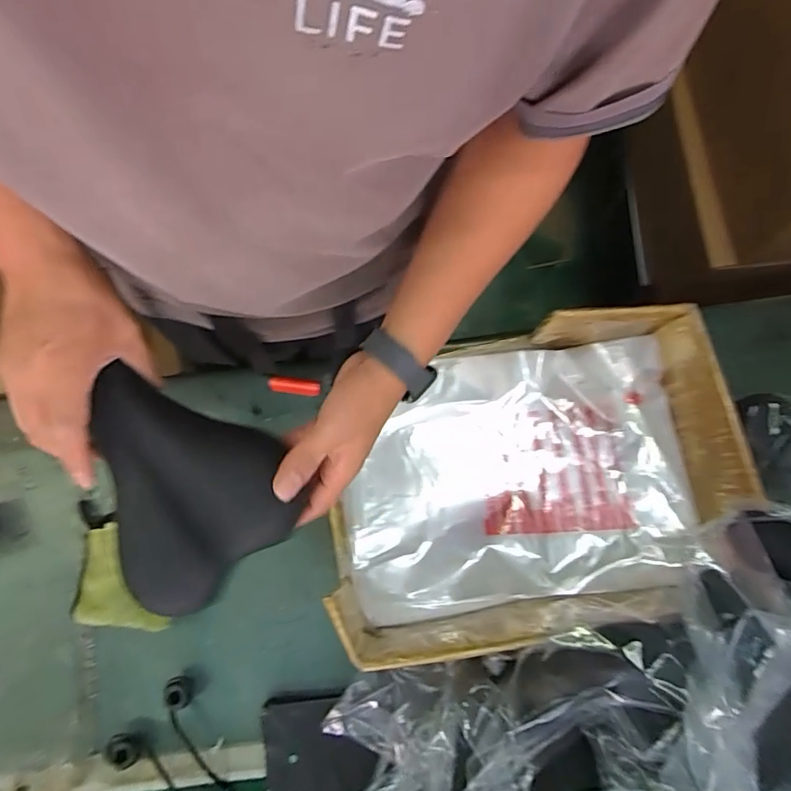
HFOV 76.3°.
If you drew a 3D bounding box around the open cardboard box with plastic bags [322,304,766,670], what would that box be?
[{"bbox_3d":[0.130,0.089,0.567,0.407,0.179,0.308,-11,78,-1],"label":"open cardboard box with plastic bags"}]

